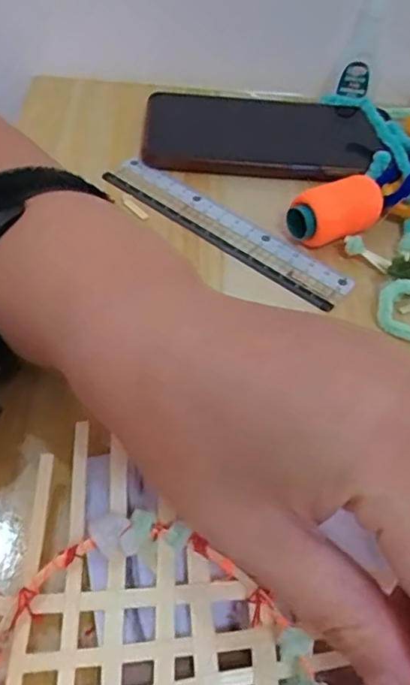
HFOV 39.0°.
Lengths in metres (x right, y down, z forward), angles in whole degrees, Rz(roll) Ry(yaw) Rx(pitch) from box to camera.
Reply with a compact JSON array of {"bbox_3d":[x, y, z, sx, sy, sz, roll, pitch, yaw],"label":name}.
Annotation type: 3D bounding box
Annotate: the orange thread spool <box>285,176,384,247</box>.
[{"bbox_3d":[0.072,-0.072,0.320,0.056,0.026,0.027,-31,58,-27],"label":"orange thread spool"}]

